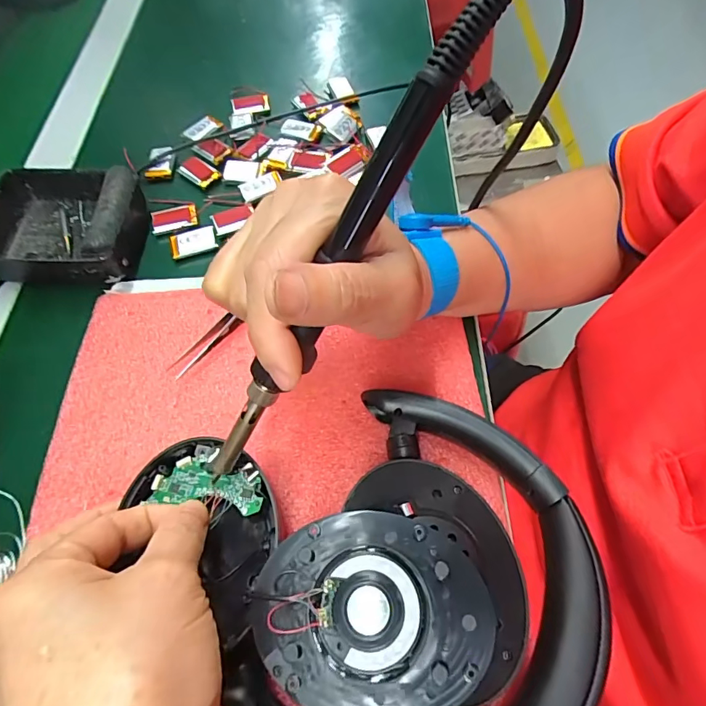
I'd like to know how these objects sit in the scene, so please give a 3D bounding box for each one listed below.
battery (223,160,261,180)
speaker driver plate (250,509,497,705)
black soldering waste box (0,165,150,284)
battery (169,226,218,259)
[{"bbox_3d":[-0.085,-0.138,0.350,0.031,0.004,0.018,9,63,8],"label":"battery"},{"bbox_3d":[0.007,0.099,0.178,0.086,0.019,0.068,-7,62,0],"label":"speaker driver plate"},{"bbox_3d":[-0.188,-0.087,0.310,0.101,0.033,0.080,-1,62,3],"label":"black soldering waste box"},{"bbox_3d":[-0.110,-0.078,0.317,0.030,0.004,0.021,-12,62,-3],"label":"battery"}]

